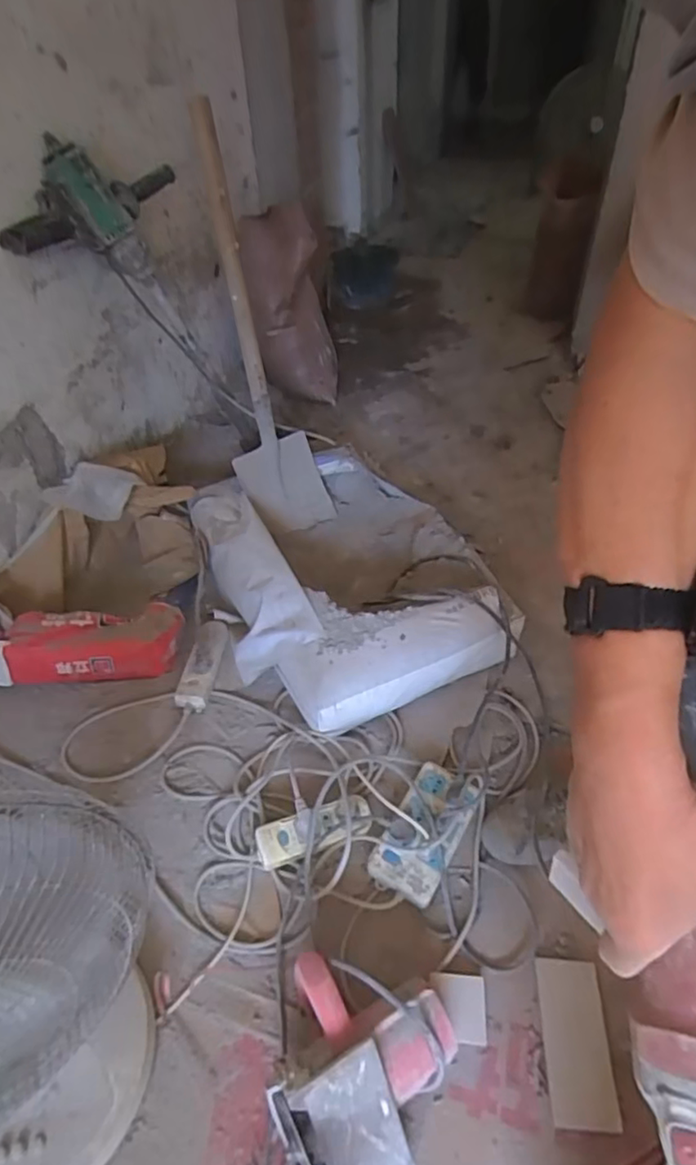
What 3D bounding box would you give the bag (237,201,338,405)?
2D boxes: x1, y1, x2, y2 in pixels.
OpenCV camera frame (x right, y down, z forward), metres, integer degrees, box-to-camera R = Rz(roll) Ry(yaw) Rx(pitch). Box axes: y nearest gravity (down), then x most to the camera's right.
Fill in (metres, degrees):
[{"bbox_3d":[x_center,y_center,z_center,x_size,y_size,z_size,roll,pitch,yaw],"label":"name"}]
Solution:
[{"bbox_3d":[-0.153,-0.740,1.668,0.228,0.474,0.174,-5,45,-3],"label":"bag"}]

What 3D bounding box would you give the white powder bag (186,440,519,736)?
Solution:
[{"bbox_3d":[-0.007,-0.021,1.153,0.454,0.145,0.580,-18,48,-15],"label":"white powder bag"}]

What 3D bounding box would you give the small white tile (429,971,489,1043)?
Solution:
[{"bbox_3d":[0.134,0.514,0.727,0.066,0.008,0.068,8,54,-5],"label":"small white tile"}]

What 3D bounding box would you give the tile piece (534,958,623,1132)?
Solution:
[{"bbox_3d":[0.270,0.539,0.710,0.075,0.009,0.159,2,46,4],"label":"tile piece"}]

